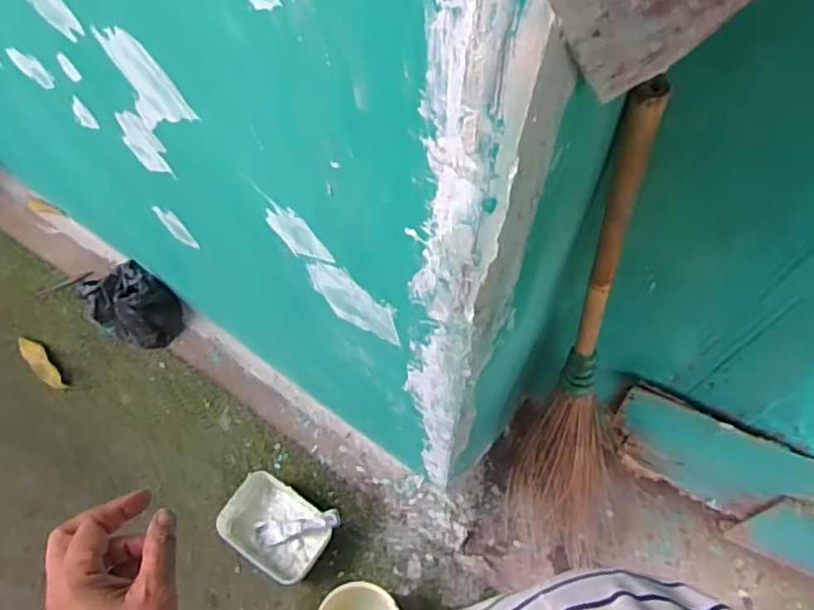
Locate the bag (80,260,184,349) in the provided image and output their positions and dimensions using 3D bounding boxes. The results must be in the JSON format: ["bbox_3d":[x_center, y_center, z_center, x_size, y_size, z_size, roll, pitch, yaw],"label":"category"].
[{"bbox_3d":[-0.609,0.000,1.471,0.186,0.135,0.147,26,67,14],"label":"bag"}]

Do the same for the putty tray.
[{"bbox_3d":[-0.259,0.441,1.296,0.207,0.077,0.152,31,68,15],"label":"putty tray"}]

